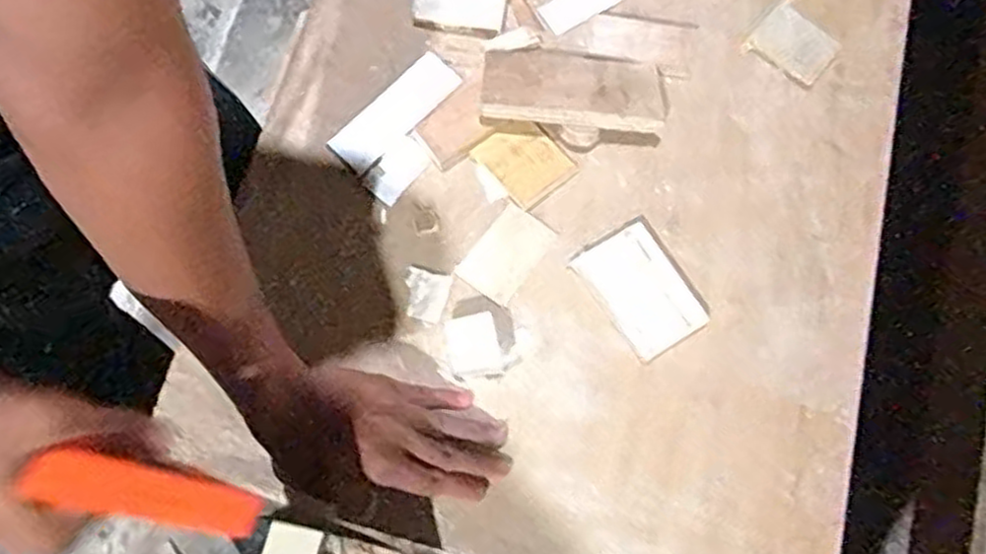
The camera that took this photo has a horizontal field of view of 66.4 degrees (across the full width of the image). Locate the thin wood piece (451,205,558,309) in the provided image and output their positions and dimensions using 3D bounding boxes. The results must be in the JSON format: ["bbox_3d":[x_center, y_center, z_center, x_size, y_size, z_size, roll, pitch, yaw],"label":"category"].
[{"bbox_3d":[0.010,-0.019,0.617,0.048,0.004,0.075,36,77,10],"label":"thin wood piece"}]

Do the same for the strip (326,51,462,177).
[{"bbox_3d":[-0.084,-0.142,0.649,0.043,0.004,0.125,42,78,11],"label":"strip"}]

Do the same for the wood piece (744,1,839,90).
[{"bbox_3d":[0.268,-0.207,0.673,0.053,0.014,0.072,-40,78,-10],"label":"wood piece"}]

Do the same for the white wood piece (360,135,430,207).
[{"bbox_3d":[-0.081,-0.091,0.633,0.034,0.004,0.057,38,78,10],"label":"white wood piece"}]

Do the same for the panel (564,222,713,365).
[{"bbox_3d":[0.118,0.011,0.601,0.067,0.008,0.099,-31,76,-8],"label":"panel"}]

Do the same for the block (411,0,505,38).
[{"bbox_3d":[-0.030,-0.246,0.674,0.080,0.008,0.056,12,74,4],"label":"block"}]

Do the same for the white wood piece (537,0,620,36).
[{"bbox_3d":[0.081,-0.249,0.684,0.078,0.007,0.036,-31,76,-8],"label":"white wood piece"}]

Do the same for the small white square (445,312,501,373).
[{"bbox_3d":[-0.016,0.051,0.584,0.038,0.026,0.040,-12,74,-3],"label":"small white square"}]

